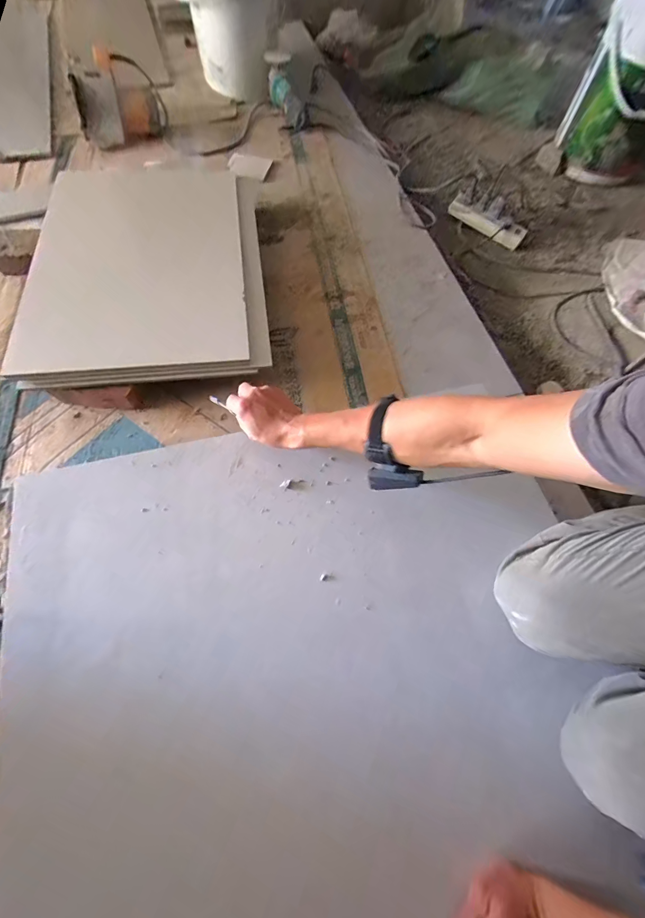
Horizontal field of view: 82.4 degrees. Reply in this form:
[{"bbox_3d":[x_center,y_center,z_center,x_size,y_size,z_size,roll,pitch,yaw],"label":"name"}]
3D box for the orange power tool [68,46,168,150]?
[{"bbox_3d":[-0.568,-1.002,1.029,0.229,0.134,0.198,-16,66,-9],"label":"orange power tool"}]

